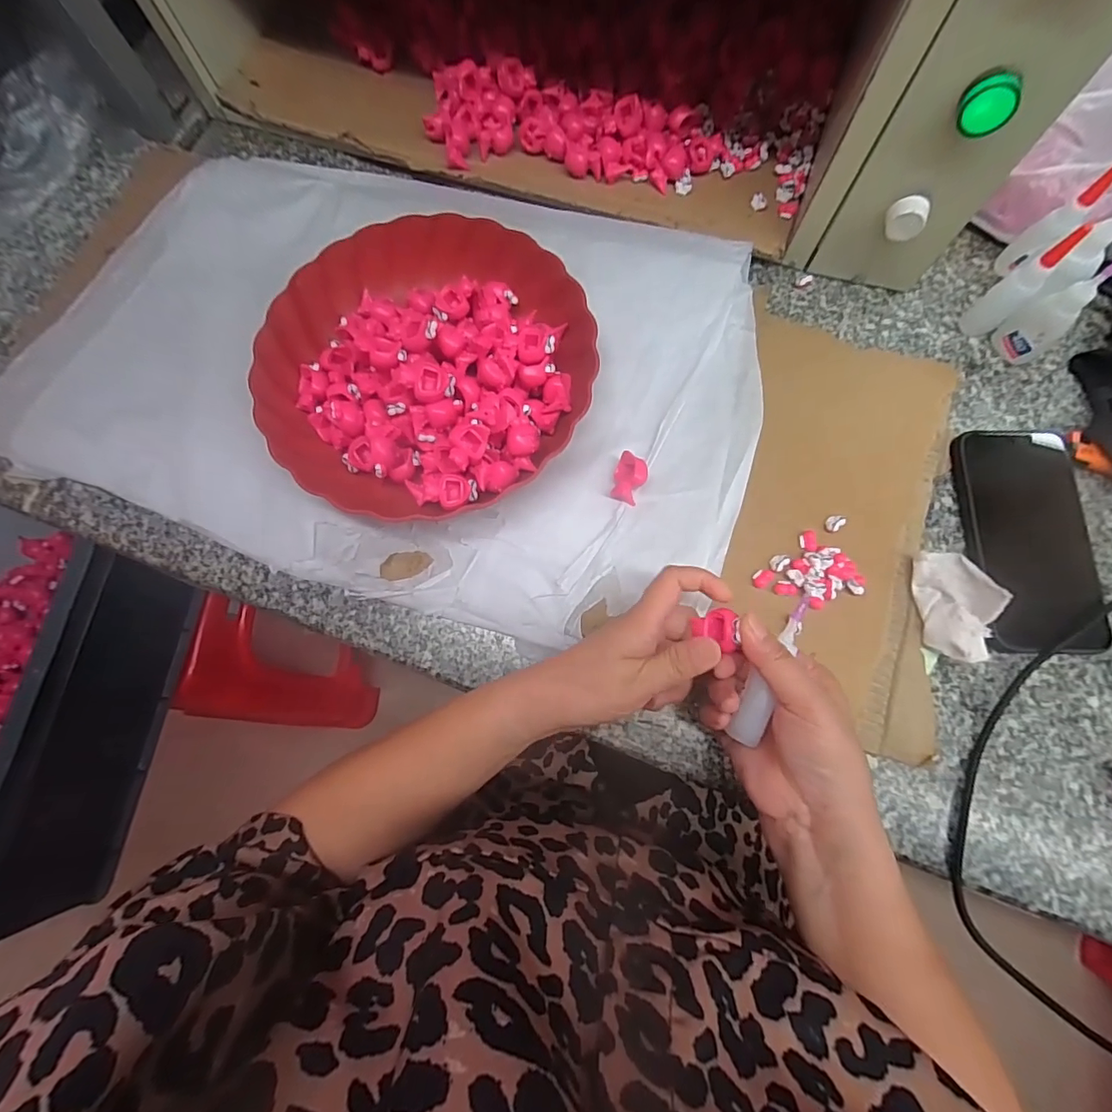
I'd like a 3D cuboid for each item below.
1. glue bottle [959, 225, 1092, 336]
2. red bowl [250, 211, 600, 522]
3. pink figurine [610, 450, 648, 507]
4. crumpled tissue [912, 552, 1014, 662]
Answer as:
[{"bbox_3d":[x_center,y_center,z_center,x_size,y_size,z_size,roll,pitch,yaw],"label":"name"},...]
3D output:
[{"bbox_3d":[0.351,-0.206,0.369,0.024,0.092,0.024,-43,80,-9],"label":"glue bottle"},{"bbox_3d":[-0.094,-0.149,0.366,0.226,0.059,0.244,0,77,1],"label":"red bowl"},{"bbox_3d":[0.053,-0.056,0.358,0.022,0.020,0.032,16,77,4],"label":"pink figurine"},{"bbox_3d":[0.271,0.032,0.332,0.029,0.041,0.073,-3,77,0],"label":"crumpled tissue"}]

